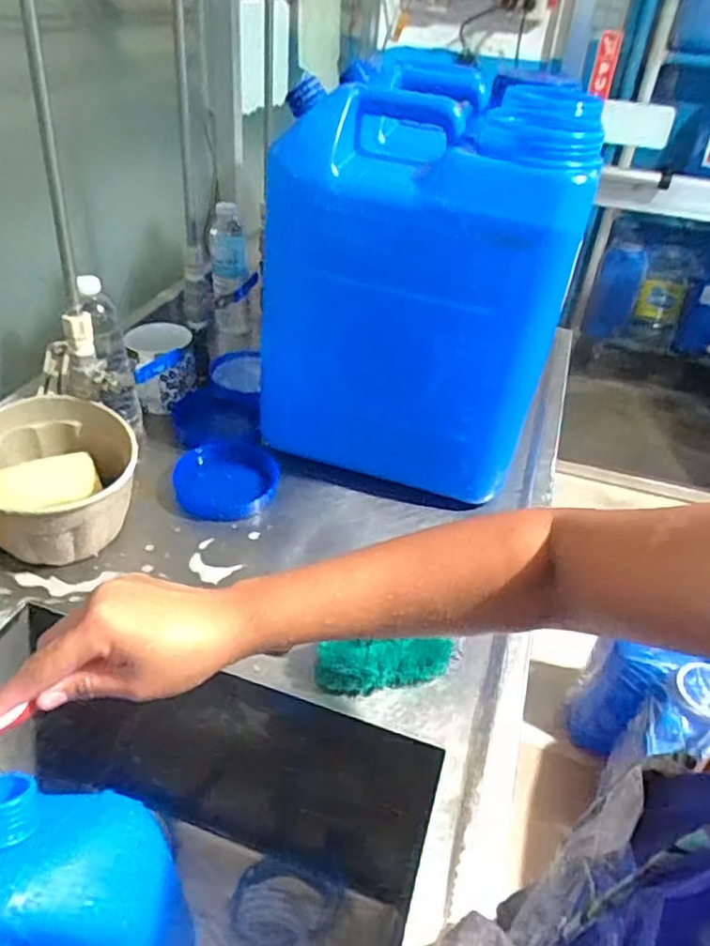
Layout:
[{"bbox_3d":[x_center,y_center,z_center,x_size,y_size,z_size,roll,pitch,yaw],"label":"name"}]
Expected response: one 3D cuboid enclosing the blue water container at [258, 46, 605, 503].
[{"bbox_3d":[0.091,-0.235,0.806,0.295,0.400,0.314,12,38,9],"label":"blue water container"}]

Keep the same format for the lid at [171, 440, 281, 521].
[{"bbox_3d":[-0.159,0.003,0.813,0.126,0.024,0.129,3,38,-2],"label":"lid"}]

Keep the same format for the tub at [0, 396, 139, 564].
[{"bbox_3d":[-0.311,0.016,0.685,0.161,0.120,0.161,3,38,-2],"label":"tub"}]

